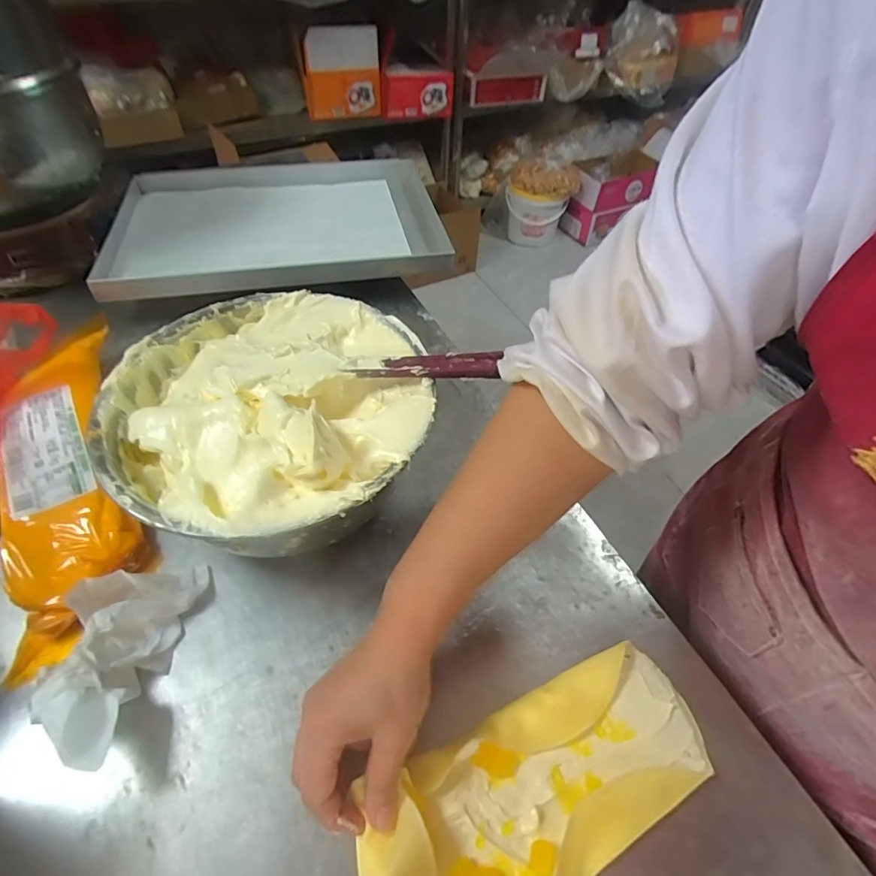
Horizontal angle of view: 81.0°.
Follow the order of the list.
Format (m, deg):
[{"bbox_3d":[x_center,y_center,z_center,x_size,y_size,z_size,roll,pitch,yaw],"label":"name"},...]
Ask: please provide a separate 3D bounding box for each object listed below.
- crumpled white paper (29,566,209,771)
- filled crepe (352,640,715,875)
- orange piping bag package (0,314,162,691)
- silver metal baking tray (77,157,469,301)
[{"bbox_3d":[-0.231,0.150,0.368,0.073,0.055,0.150,1,34,1],"label":"crumpled white paper"},{"bbox_3d":[0.068,0.222,0.329,0.235,0.026,0.099,-19,49,-22],"label":"filled crepe"},{"bbox_3d":[-0.340,0.022,0.475,0.105,0.074,0.362,-18,52,-19],"label":"orange piping bag package"},{"bbox_3d":[-0.227,-0.318,0.752,0.449,0.067,0.333,-8,50,-10],"label":"silver metal baking tray"}]

